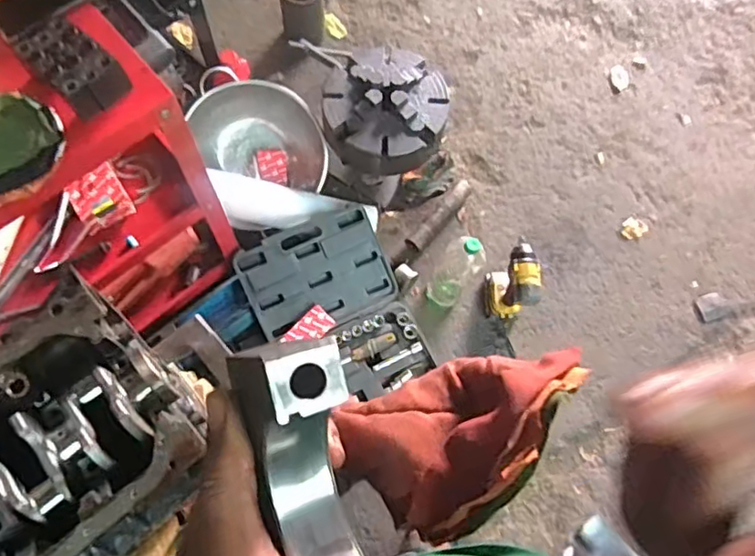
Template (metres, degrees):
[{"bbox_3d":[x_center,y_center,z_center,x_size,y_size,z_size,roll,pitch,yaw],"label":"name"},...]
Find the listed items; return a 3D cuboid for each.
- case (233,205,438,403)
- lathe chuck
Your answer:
[{"bbox_3d":[-0.095,0.083,1.416,0.332,0.137,0.423,-25,73,-11],"label":"case"},{"bbox_3d":[0.030,-0.420,1.472,0.290,0.144,0.304,1,69,-2],"label":"lathe chuck"}]

